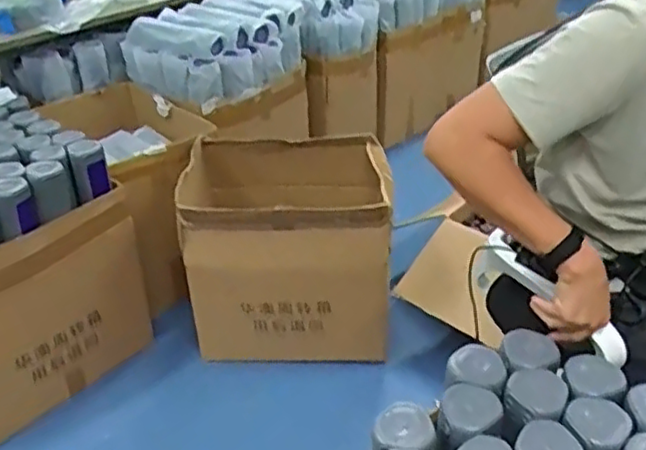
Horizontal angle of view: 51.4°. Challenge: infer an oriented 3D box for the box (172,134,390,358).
[{"bbox_3d":[-0.077,0.065,1.725,0.487,0.452,0.355,-2,35,2],"label":"box"}]

